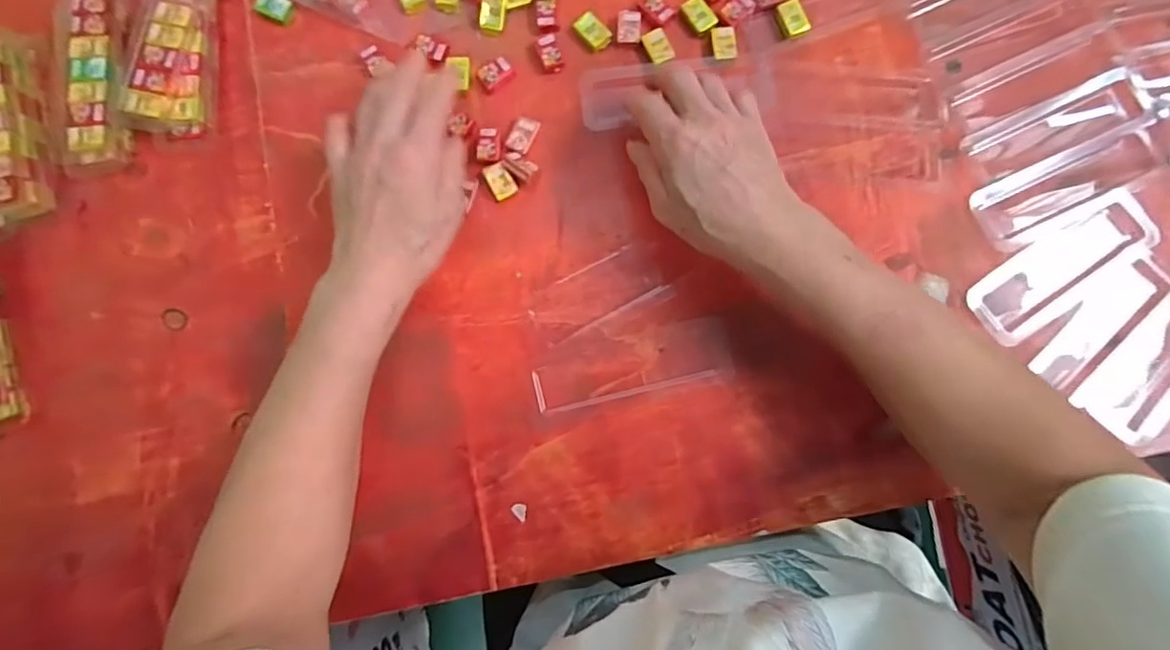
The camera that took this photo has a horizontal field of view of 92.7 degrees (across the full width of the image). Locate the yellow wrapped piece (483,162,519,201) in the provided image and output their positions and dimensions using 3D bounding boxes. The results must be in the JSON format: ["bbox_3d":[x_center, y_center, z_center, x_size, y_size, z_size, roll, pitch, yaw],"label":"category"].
[{"bbox_3d":[-0.060,-0.102,0.395,0.018,0.007,0.025,-31,83,-3],"label":"yellow wrapped piece"}]

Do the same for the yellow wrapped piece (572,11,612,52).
[{"bbox_3d":[0.007,-0.218,0.414,0.019,0.010,0.027,-42,84,-4],"label":"yellow wrapped piece"}]

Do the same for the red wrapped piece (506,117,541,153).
[{"bbox_3d":[-0.045,-0.137,0.401,0.017,0.004,0.028,25,83,4],"label":"red wrapped piece"}]

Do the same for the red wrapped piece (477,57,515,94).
[{"bbox_3d":[-0.065,-0.184,0.410,0.026,0.008,0.018,-36,83,-4],"label":"red wrapped piece"}]

